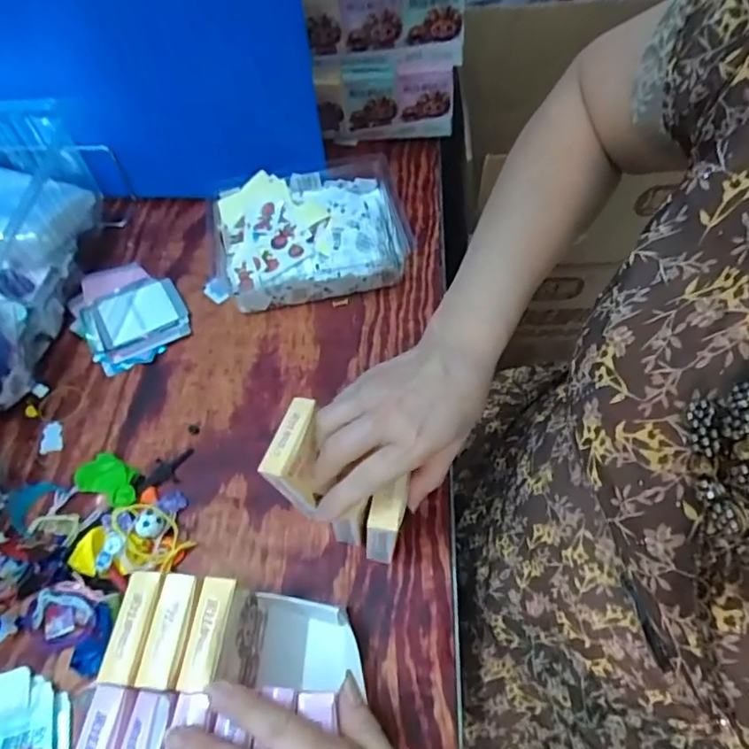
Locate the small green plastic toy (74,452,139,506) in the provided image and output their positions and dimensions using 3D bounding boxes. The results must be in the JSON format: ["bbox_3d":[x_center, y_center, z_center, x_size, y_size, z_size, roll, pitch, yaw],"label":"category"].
[{"bbox_3d":[-0.240,0.093,0.496,0.071,0.017,0.036,20,63,14],"label":"small green plastic toy"}]

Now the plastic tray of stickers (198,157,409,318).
[{"bbox_3d":[-0.075,-0.155,0.614,0.217,0.058,0.155,-12,60,-4],"label":"plastic tray of stickers"}]

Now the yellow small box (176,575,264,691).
[{"bbox_3d":[-0.100,0.184,0.380,0.028,0.094,0.063,4,60,5],"label":"yellow small box"}]

